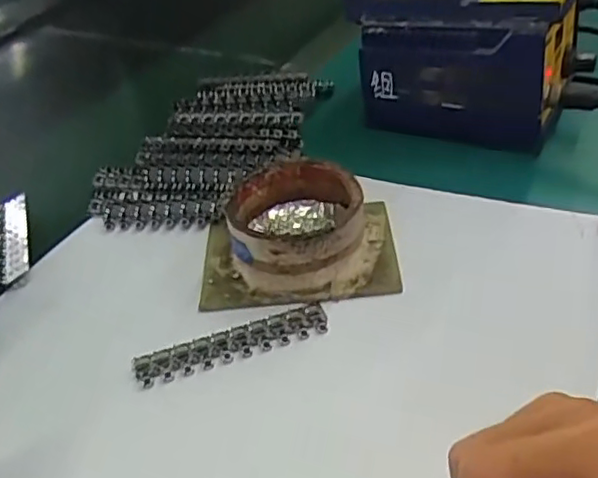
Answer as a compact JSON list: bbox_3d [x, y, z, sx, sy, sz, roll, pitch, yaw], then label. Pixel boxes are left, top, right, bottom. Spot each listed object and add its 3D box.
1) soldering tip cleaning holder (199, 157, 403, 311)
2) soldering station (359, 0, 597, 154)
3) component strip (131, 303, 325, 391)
[{"bbox_3d":[-0.002,-0.008,0.393,0.119,0.045,0.089,-6,39,2],"label":"soldering tip cleaning holder"},{"bbox_3d":[0.134,-0.143,0.496,0.158,0.105,0.084,11,43,21],"label":"soldering station"},{"bbox_3d":[-0.038,0.058,0.351,0.107,0.004,0.024,-15,39,-9],"label":"component strip"}]

